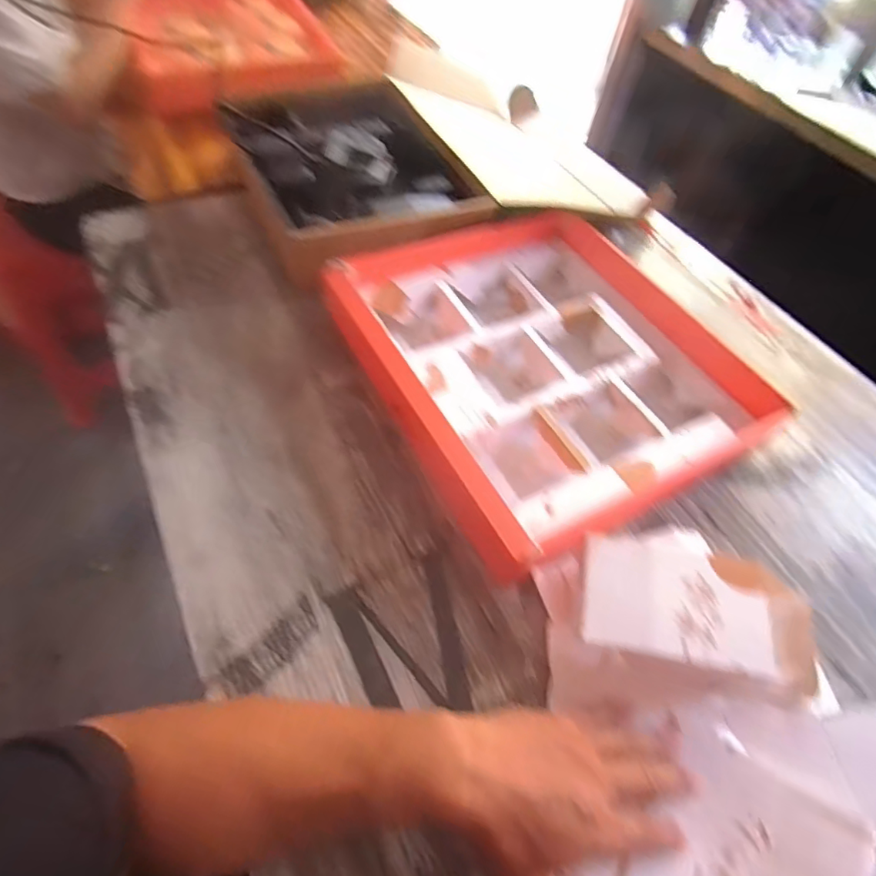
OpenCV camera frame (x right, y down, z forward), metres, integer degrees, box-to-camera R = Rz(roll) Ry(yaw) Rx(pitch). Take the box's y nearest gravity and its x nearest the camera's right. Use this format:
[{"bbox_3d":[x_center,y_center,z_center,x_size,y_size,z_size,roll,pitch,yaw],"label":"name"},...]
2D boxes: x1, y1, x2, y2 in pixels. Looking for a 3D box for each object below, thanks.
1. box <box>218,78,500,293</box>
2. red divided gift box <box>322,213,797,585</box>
[{"bbox_3d":[-0.112,-0.346,0.693,0.260,0.078,0.318,-20,60,-18],"label":"box"},{"bbox_3d":[0.111,-0.098,0.557,0.363,0.081,0.396,-24,62,-20],"label":"red divided gift box"}]

